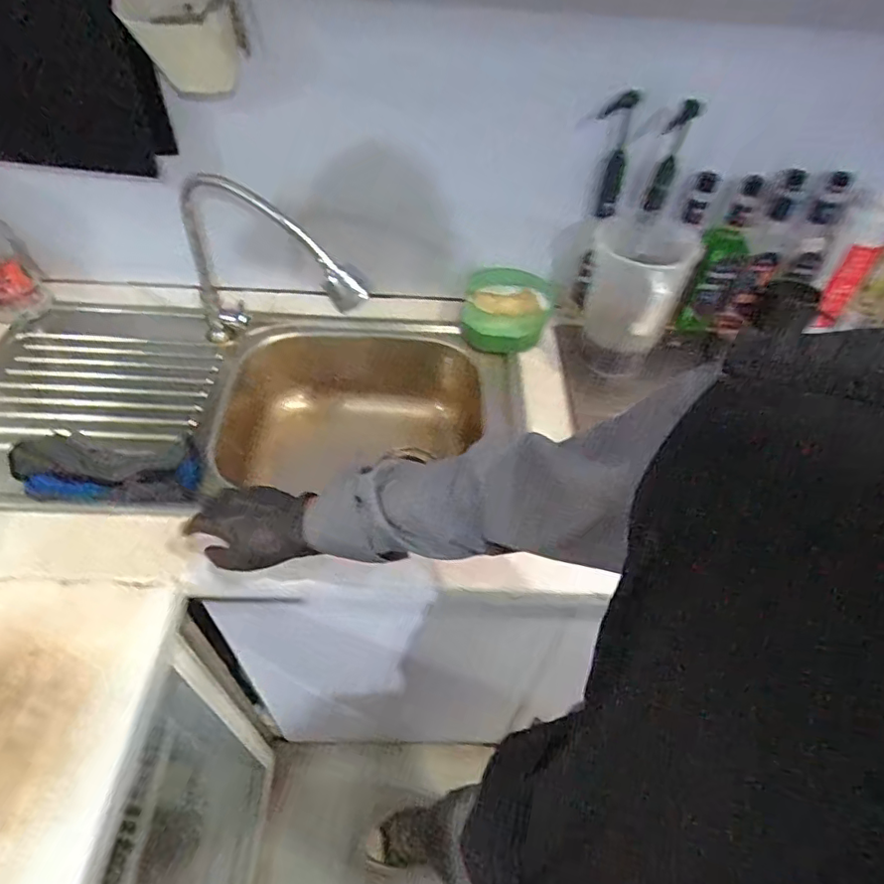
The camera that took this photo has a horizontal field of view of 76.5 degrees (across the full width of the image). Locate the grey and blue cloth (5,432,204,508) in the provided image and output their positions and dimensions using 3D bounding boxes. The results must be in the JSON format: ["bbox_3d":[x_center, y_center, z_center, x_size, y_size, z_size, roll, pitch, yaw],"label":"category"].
[{"bbox_3d":[-0.457,0.036,0.760,0.246,0.020,0.117,-2,48,-6],"label":"grey and blue cloth"}]

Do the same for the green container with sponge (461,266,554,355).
[{"bbox_3d":[0.116,-0.228,1.002,0.161,0.081,0.160,11,48,6],"label":"green container with sponge"}]

